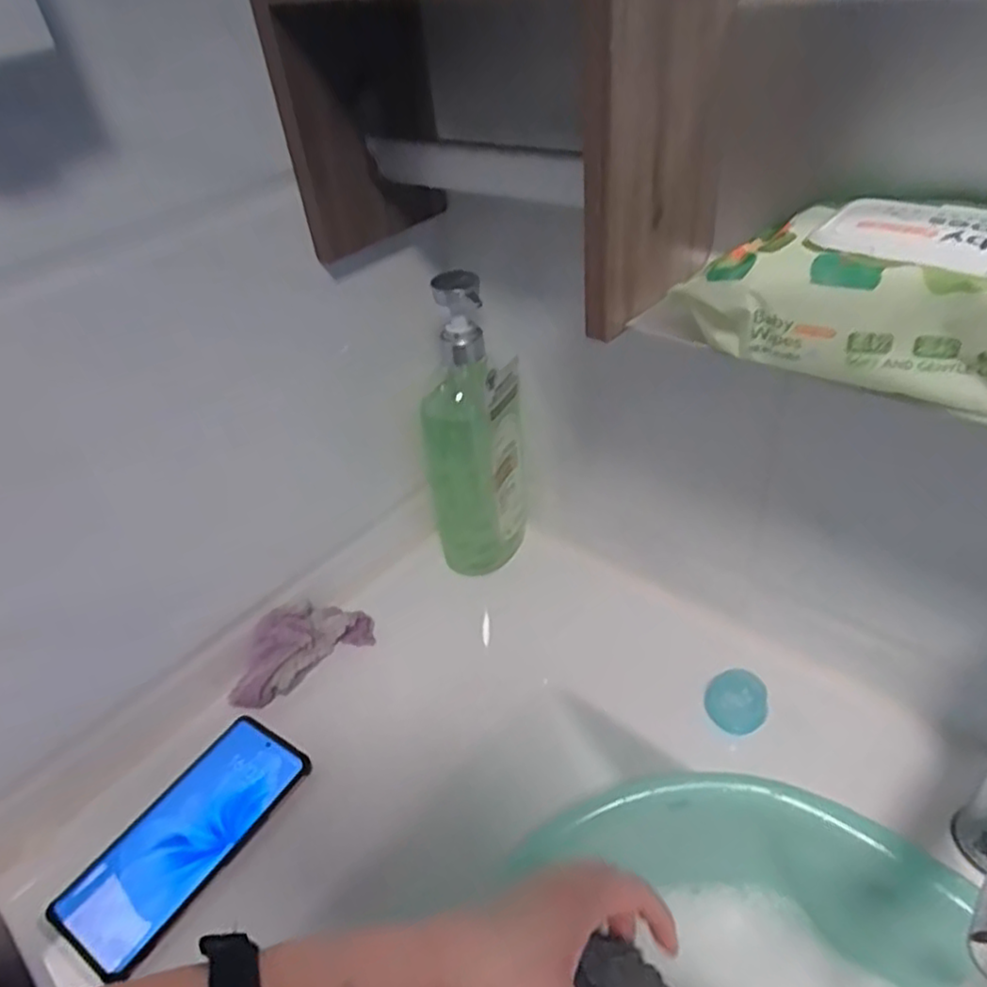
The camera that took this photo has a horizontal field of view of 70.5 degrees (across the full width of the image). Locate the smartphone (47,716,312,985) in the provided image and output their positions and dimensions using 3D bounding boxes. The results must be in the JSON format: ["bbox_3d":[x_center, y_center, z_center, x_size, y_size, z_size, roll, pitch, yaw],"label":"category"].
[{"bbox_3d":[-0.210,0.233,0.480,0.078,0.016,0.167,18,45,27],"label":"smartphone"}]

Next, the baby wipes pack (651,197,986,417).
[{"bbox_3d":[0.182,-0.085,0.293,0.197,0.048,0.098,23,48,31],"label":"baby wipes pack"}]

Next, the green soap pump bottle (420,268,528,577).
[{"bbox_3d":[-0.018,-0.048,0.613,0.092,0.268,0.061,-8,39,-1],"label":"green soap pump bottle"}]

